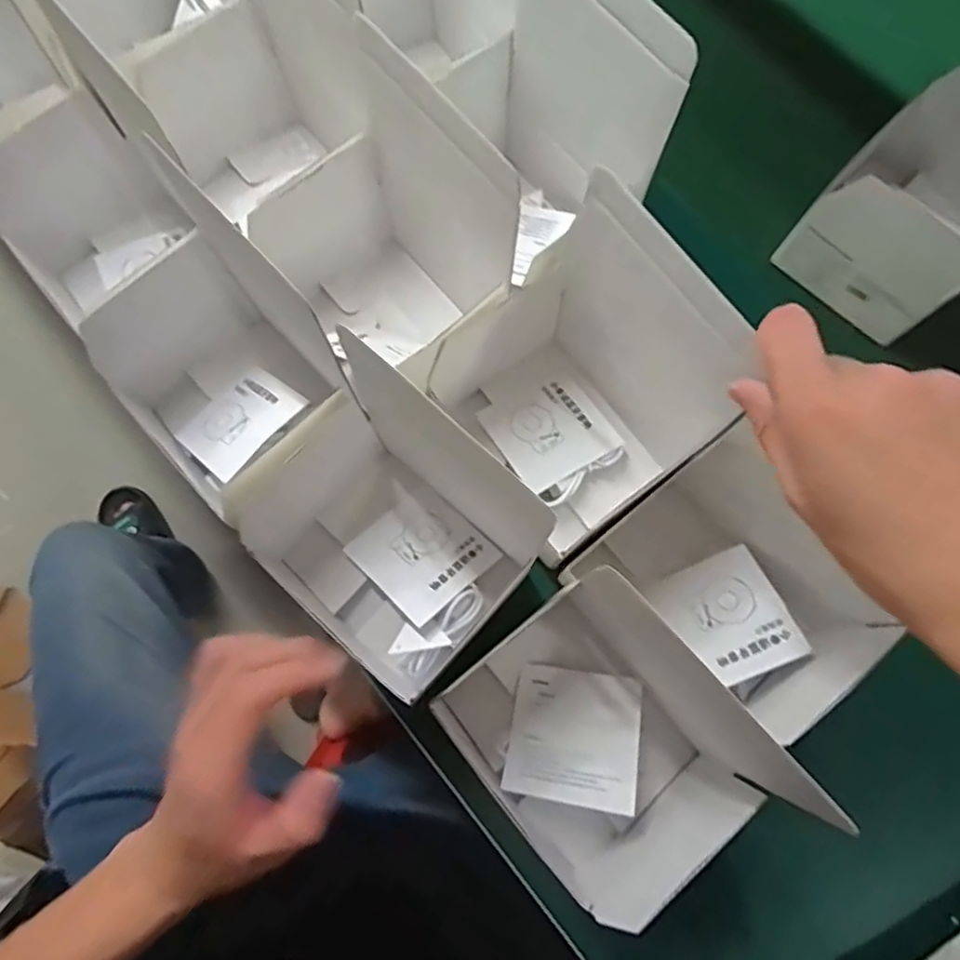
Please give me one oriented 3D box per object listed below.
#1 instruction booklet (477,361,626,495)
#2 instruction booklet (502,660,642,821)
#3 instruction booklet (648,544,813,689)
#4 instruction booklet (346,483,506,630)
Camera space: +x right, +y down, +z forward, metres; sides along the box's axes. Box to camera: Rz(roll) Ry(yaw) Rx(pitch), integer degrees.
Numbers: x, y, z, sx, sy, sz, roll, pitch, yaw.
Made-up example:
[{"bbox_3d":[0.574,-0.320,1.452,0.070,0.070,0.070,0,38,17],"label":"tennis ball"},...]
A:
[{"bbox_3d":[0.050,-0.038,0.477,0.078,0.004,0.084,-35,68,-15],"label":"instruction booklet"},{"bbox_3d":[0.060,0.162,0.412,0.079,0.004,0.080,5,60,14],"label":"instruction booklet"},{"bbox_3d":[0.162,0.090,0.425,0.071,0.005,0.080,-24,58,2],"label":"instruction booklet"},{"bbox_3d":[-0.039,0.051,0.451,0.077,0.005,0.077,42,65,18],"label":"instruction booklet"}]

